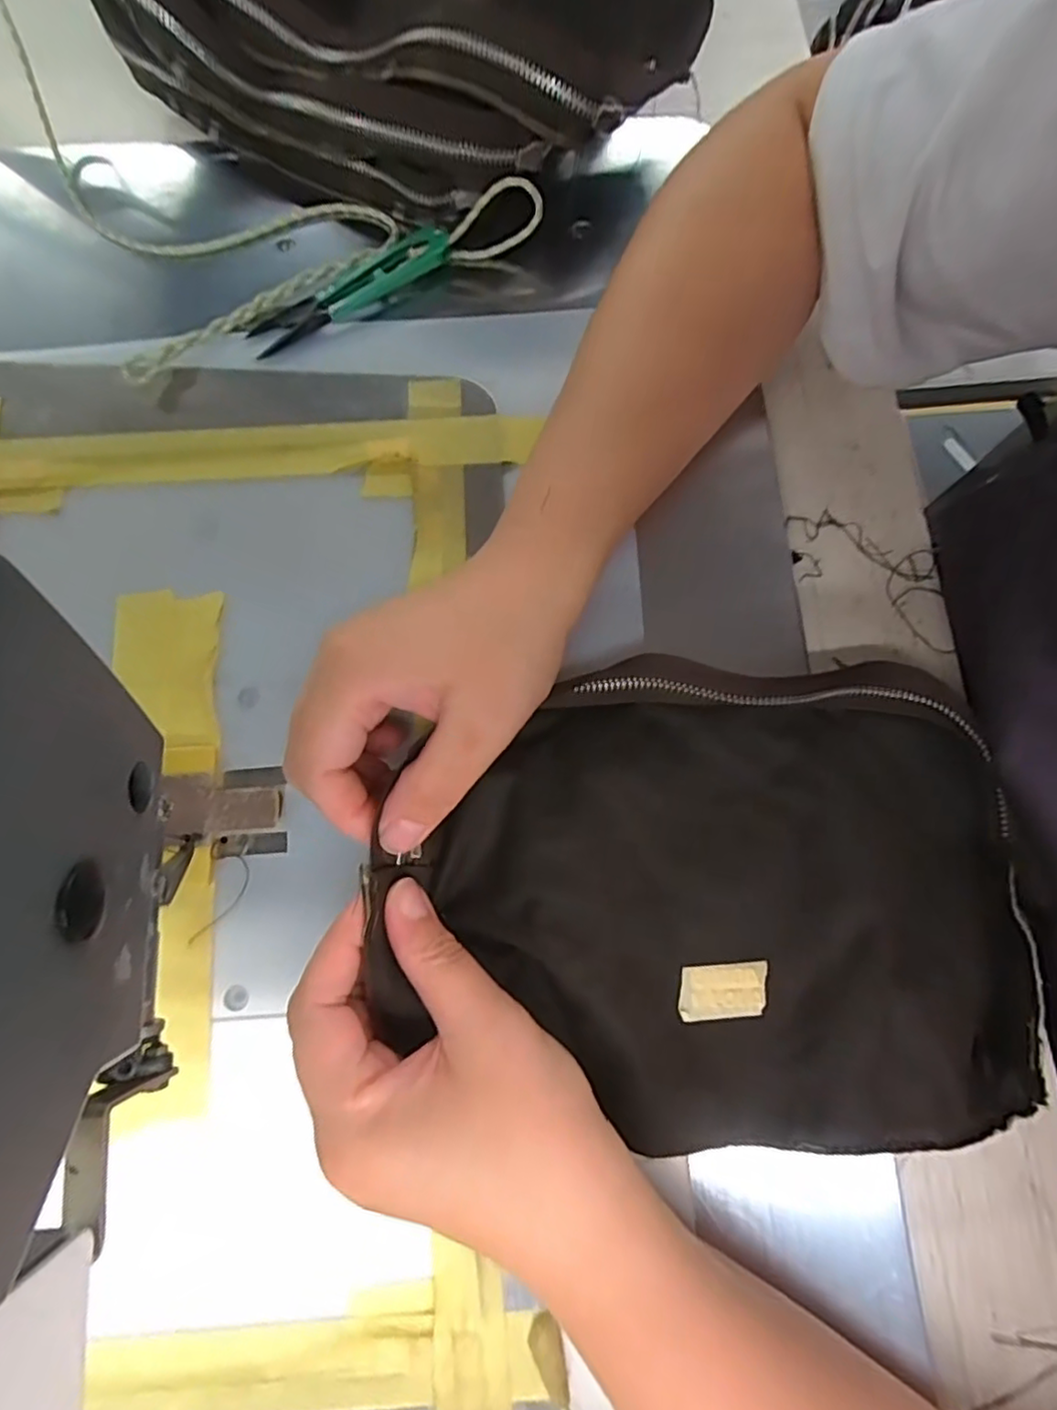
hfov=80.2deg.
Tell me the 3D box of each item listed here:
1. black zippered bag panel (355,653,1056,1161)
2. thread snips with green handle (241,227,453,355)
[{"bbox_3d":[0.068,0.067,0.225,0.231,0.050,0.168,-4,77,1],"label":"black zippered bag panel"},{"bbox_3d":[-0.087,-0.201,0.301,0.102,0.012,0.022,-27,78,-5],"label":"thread snips with green handle"}]

